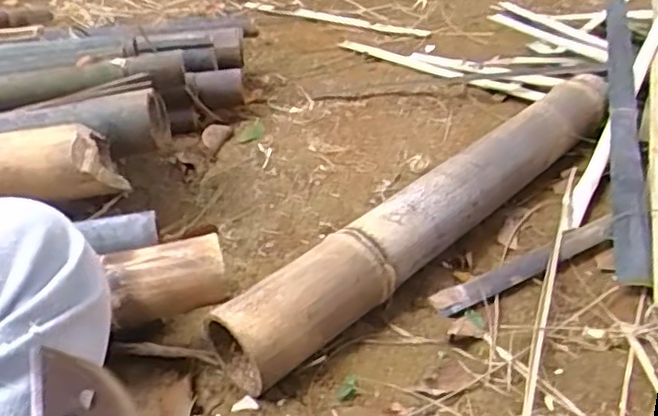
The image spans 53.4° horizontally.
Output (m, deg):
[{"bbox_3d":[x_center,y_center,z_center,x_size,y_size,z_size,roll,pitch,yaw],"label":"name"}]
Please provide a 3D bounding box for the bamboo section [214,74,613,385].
[{"bbox_3d":[0.172,-0.011,0.852,0.089,0.104,0.754,23,41,40],"label":"bamboo section"}]

